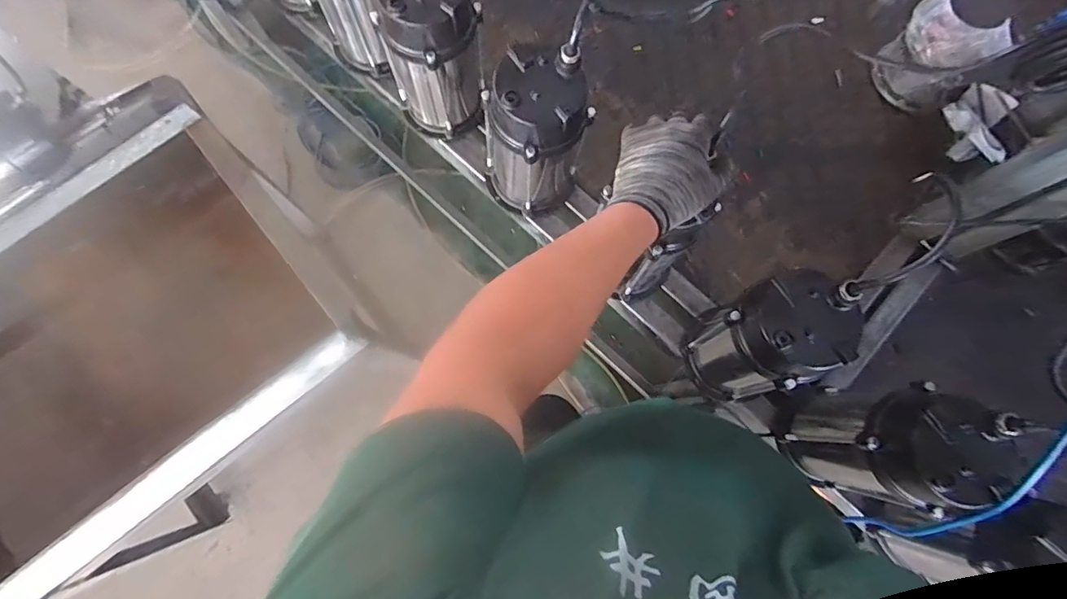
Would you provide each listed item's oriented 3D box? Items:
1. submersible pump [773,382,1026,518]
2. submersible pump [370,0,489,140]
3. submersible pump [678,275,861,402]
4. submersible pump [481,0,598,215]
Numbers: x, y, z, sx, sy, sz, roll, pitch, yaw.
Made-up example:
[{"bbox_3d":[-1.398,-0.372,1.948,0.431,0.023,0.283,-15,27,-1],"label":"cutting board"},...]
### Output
[{"bbox_3d":[0.416,0.174,0.635,0.120,0.254,0.126,3,78,-1],"label":"submersible pump"},{"bbox_3d":[-0.140,-0.348,0.755,0.135,0.257,0.116,-17,79,-5],"label":"submersible pump"},{"bbox_3d":[0.288,0.060,0.679,0.114,0.273,0.124,-18,79,-5],"label":"submersible pump"},{"bbox_3d":[0.005,-0.201,0.713,0.135,0.261,0.141,-7,78,-3],"label":"submersible pump"}]

